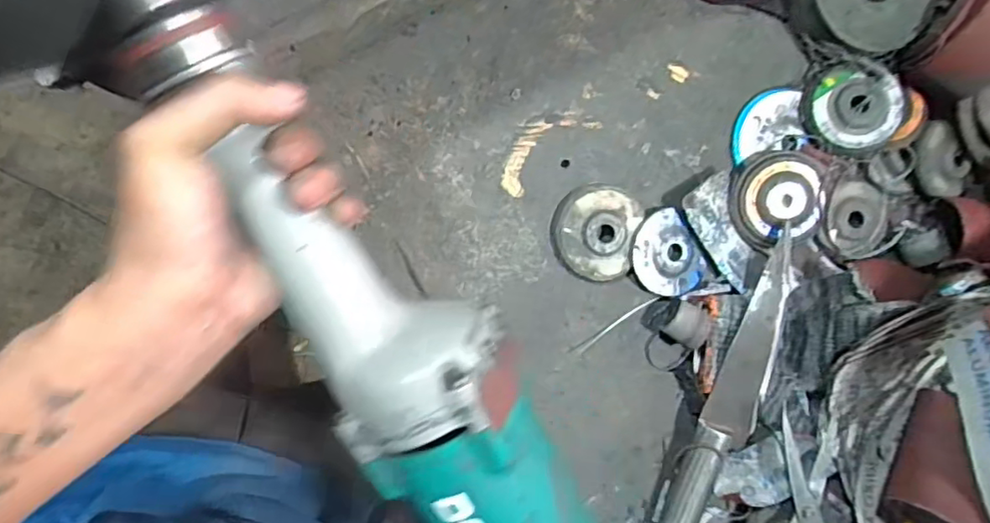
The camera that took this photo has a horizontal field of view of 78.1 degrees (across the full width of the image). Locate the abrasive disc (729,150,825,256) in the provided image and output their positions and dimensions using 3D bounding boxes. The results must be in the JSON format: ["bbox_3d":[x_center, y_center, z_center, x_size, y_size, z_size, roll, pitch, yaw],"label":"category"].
[{"bbox_3d":[0.242,-0.054,0.527,0.072,0.020,0.080,-9,90,9],"label":"abrasive disc"}]

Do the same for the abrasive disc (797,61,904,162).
[{"bbox_3d":[0.307,-0.129,0.526,0.077,0.020,0.073,-1,88,17],"label":"abrasive disc"}]

